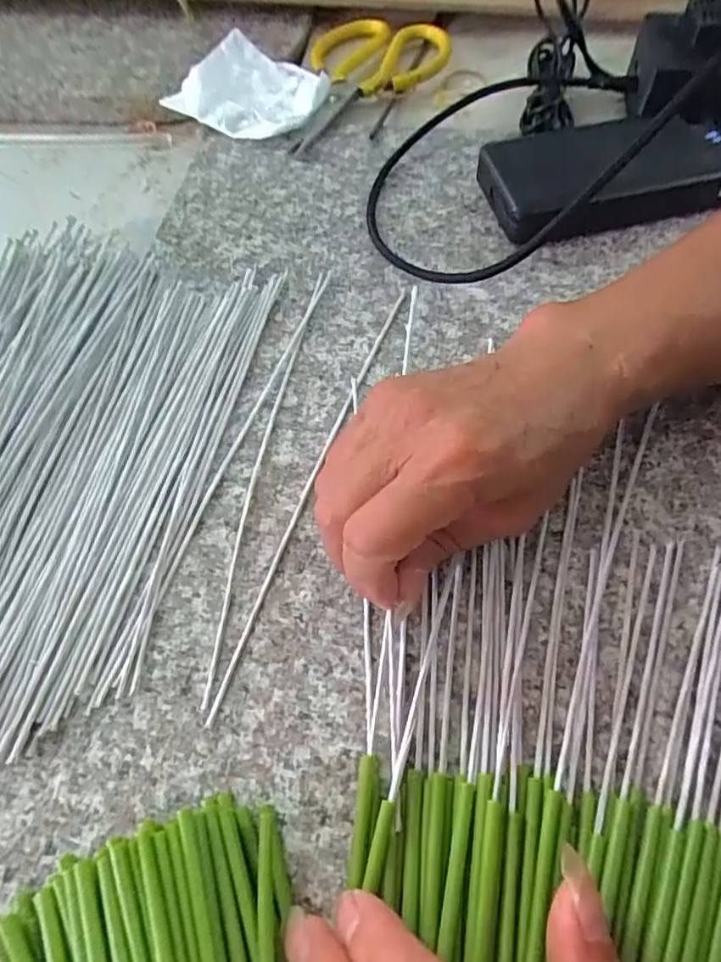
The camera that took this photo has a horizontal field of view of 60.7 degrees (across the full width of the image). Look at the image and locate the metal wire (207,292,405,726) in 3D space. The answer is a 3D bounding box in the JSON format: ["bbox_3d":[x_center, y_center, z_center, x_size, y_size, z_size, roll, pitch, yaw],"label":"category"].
[{"bbox_3d":[-0.020,-0.006,0.301,0.006,0.005,0.245,16,63,12],"label":"metal wire"}]

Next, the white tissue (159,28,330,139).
[{"bbox_3d":[-0.079,-0.287,0.450,0.109,0.017,0.086,24,65,16],"label":"white tissue"}]

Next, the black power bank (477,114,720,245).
[{"bbox_3d":[0.155,-0.190,0.375,0.153,0.031,0.078,-12,61,-4],"label":"black power bank"}]

